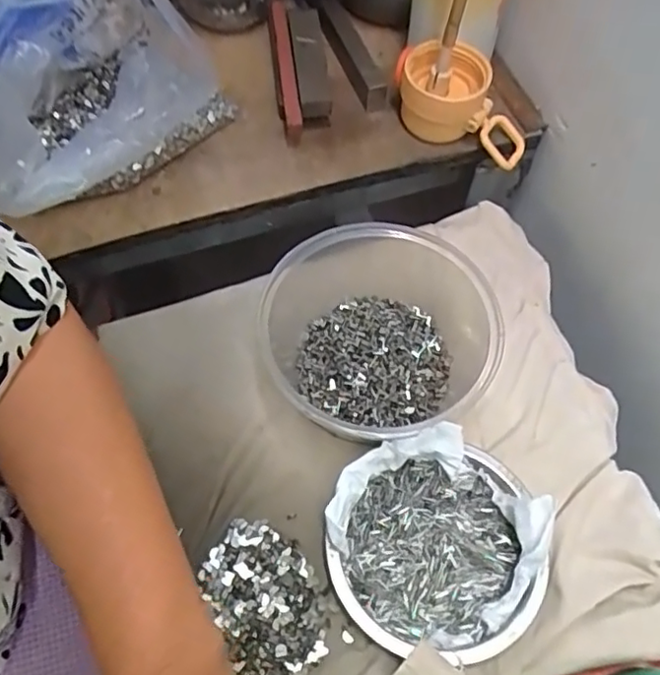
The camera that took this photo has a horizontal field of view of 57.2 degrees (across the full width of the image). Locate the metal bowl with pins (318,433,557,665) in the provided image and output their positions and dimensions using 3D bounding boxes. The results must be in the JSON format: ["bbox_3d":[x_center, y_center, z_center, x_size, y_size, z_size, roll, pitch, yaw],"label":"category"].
[{"bbox_3d":[0.059,0.115,0.345,0.119,0.034,0.117,5,62,2],"label":"metal bowl with pins"}]

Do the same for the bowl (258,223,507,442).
[{"bbox_3d":[0.037,-0.003,0.387,0.141,0.072,0.136,0,62,-1],"label":"bowl"}]

